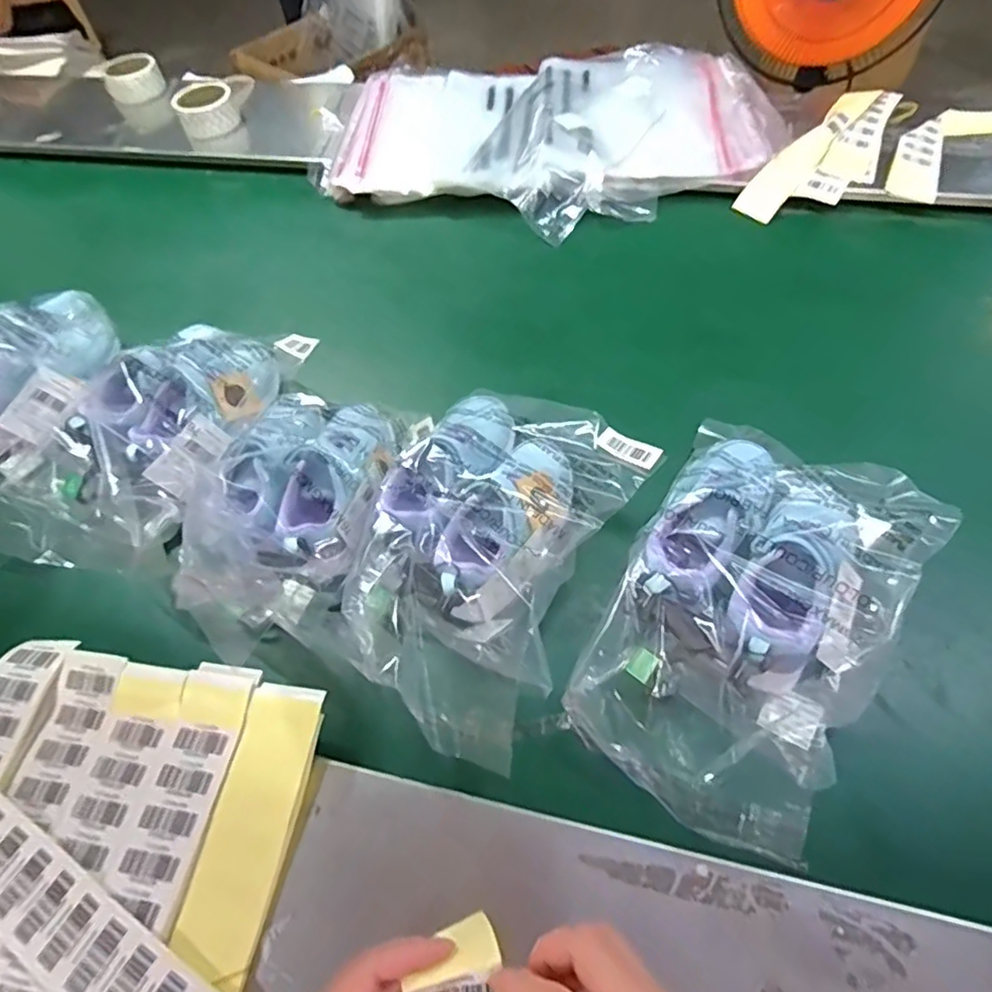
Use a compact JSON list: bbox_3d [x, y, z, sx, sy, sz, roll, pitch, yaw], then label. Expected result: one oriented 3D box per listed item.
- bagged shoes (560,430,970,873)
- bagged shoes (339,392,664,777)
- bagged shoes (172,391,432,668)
[{"bbox_3d":[0.198,0.076,0.458,0.187,0.071,0.311,27,61,21],"label":"bagged shoes"},{"bbox_3d":[-0.012,0.050,0.509,0.185,0.095,0.276,24,60,19],"label":"bagged shoes"},{"bbox_3d":[-0.182,0.006,0.549,0.186,0.091,0.249,17,58,15],"label":"bagged shoes"}]

